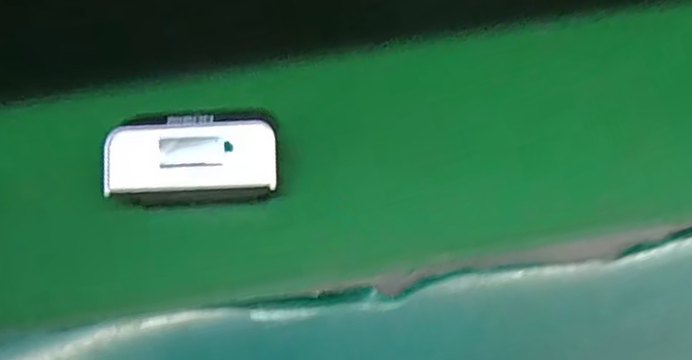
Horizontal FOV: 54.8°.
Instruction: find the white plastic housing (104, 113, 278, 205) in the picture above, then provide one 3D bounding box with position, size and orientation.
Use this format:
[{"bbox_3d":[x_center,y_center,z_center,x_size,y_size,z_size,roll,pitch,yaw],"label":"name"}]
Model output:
[{"bbox_3d":[-0.067,-0.009,0.297,0.073,0.020,0.039,0,90,2],"label":"white plastic housing"}]

